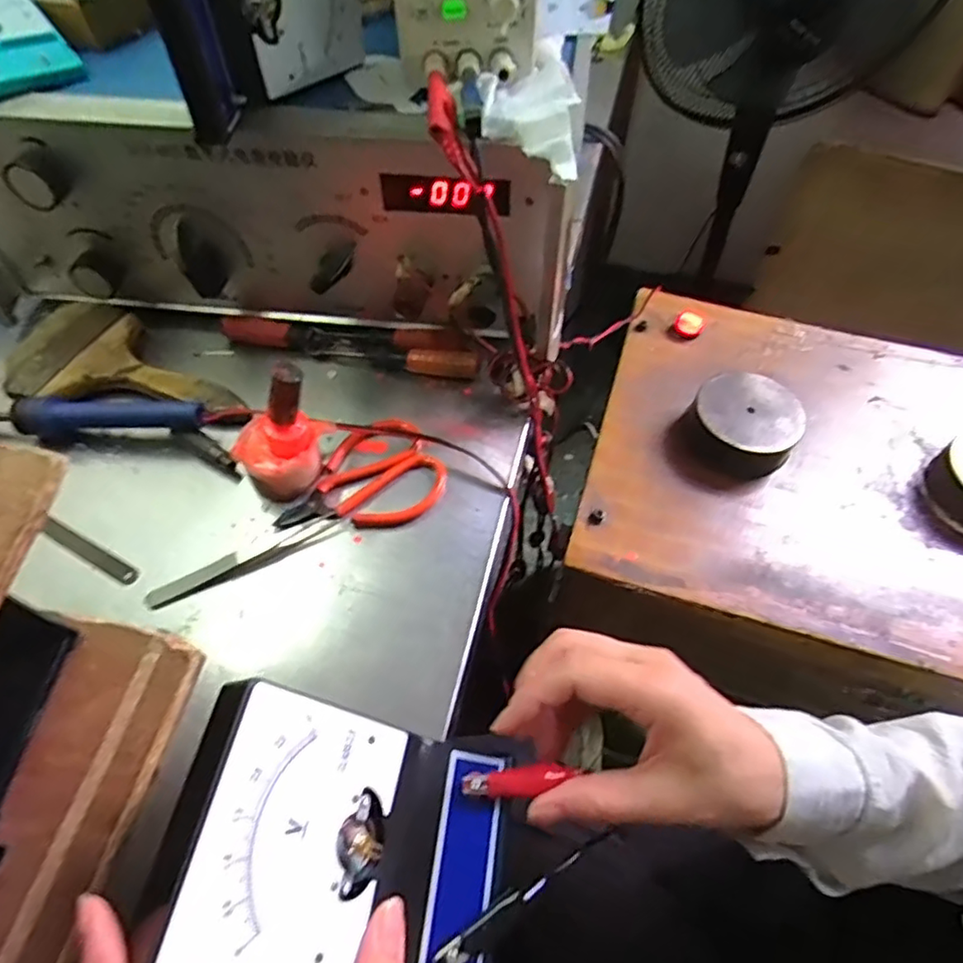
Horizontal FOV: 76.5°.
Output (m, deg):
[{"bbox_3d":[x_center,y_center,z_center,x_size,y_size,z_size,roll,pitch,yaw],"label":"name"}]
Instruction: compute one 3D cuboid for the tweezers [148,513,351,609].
[{"bbox_3d":[-0.140,0.046,0.369,0.120,0.006,0.014,-22,59,-14],"label":"tweezers"}]

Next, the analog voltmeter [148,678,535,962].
[{"bbox_3d":[-0.049,0.142,0.242,0.120,0.080,0.093,8,56,5],"label":"analog voltmeter"}]

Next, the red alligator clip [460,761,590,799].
[{"bbox_3d":[0.020,0.138,0.281,0.057,0.006,0.013,-1,55,-12],"label":"red alligator clip"}]

